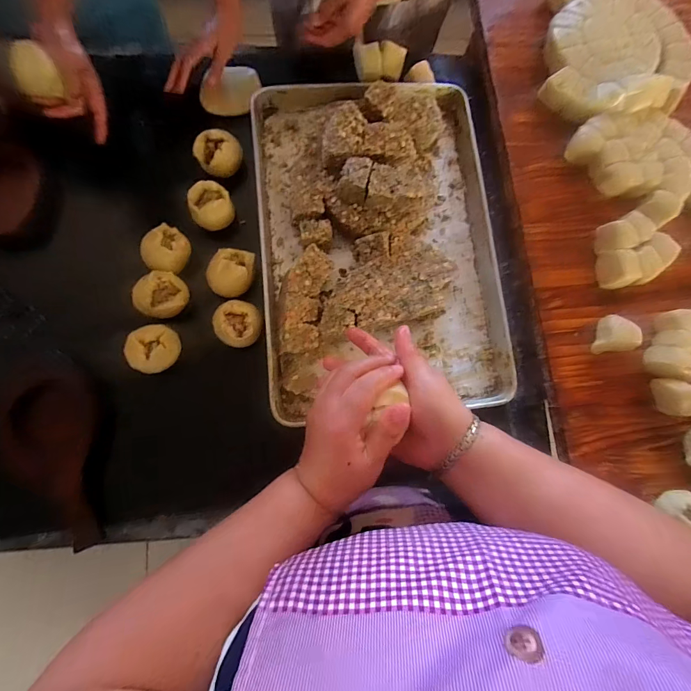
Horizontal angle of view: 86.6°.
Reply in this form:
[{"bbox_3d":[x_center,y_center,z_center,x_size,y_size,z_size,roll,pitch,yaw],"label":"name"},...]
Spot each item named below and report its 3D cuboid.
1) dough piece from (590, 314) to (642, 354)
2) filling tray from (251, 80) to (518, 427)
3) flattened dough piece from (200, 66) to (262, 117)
[{"bbox_3d":[0.458,-0.020,0.627,0.066,0.048,0.064,-3,80,-8],"label":"dough piece"},{"bbox_3d":[0.057,-0.194,0.627,0.398,0.111,0.583,-4,80,-8],"label":"filling tray"},{"bbox_3d":[-0.218,-0.490,0.708,0.120,0.076,0.026,-29,45,-34],"label":"flattened dough piece"}]

